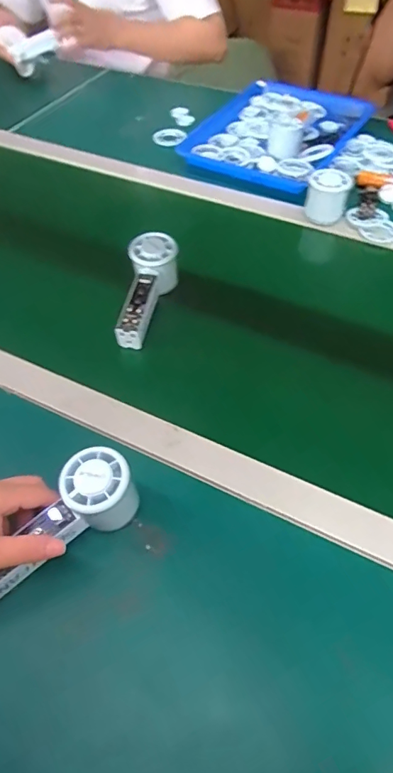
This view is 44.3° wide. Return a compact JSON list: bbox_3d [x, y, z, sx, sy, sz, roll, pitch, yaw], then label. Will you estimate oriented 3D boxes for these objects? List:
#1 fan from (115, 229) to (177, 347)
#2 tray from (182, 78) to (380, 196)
[{"bbox_3d":[-0.063,-0.116,0.595,0.058,0.053,0.155,11,70,10],"label":"fan"},{"bbox_3d":[0.148,-0.470,0.875,0.259,0.043,0.341,28,57,21],"label":"tray"}]

